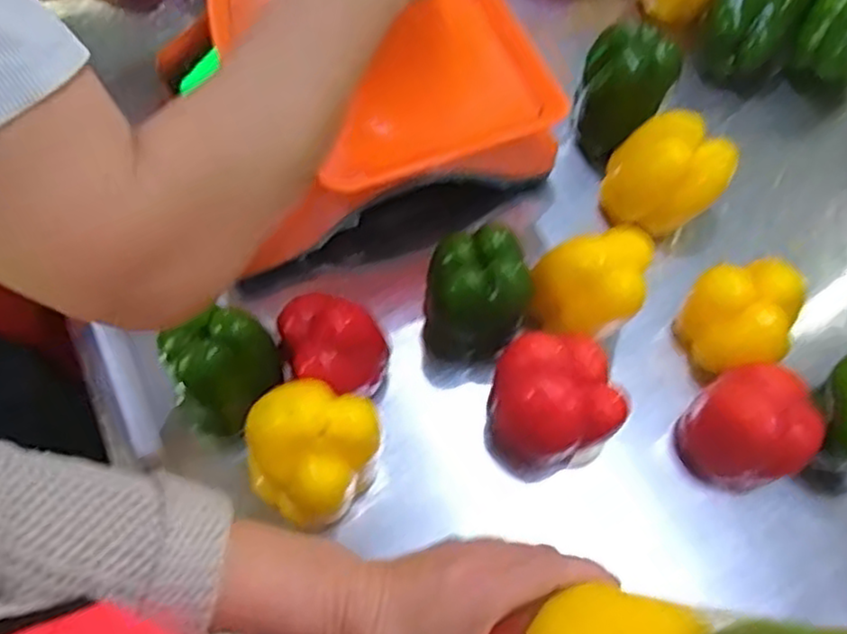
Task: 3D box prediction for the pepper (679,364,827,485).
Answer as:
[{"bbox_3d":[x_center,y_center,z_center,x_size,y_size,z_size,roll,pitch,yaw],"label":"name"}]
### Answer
[{"bbox_3d":[0.225,0.077,0.501,0.069,0.074,0.077,-24,68,-12],"label":"pepper"}]

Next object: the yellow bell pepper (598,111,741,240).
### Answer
[{"bbox_3d":[0.201,-0.121,0.601,0.093,0.090,0.071,-12,66,-7],"label":"yellow bell pepper"}]

